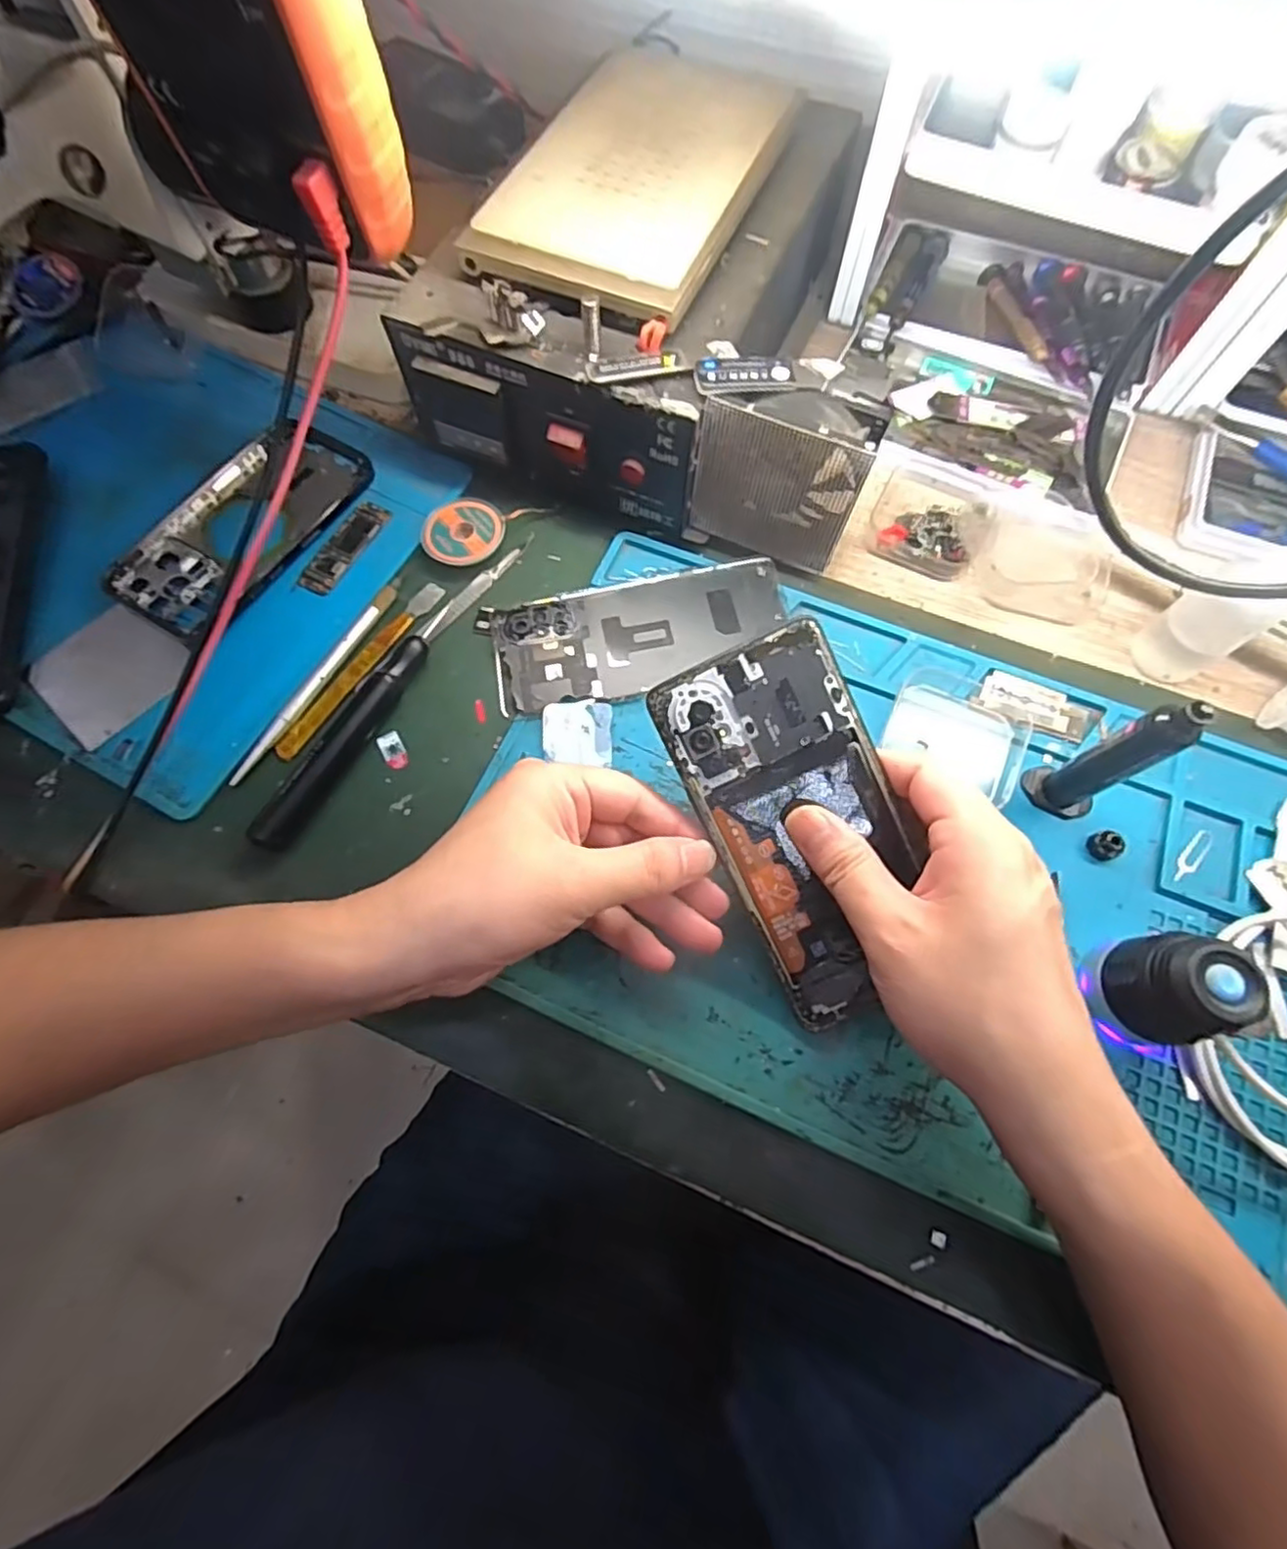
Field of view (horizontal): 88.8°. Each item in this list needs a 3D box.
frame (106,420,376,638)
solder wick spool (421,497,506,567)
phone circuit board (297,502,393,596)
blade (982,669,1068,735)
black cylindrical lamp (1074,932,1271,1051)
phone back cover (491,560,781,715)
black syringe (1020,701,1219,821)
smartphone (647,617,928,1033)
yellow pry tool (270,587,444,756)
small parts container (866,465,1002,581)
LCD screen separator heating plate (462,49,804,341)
[{"bbox_3d":[-0.222,-0.141,0.367,0.075,0.012,0.144,31,73,11],"label":"frame"},{"bbox_3d":[-0.102,-0.135,0.369,0.043,0.010,0.044,0,70,0],"label":"solder wick spool"},{"bbox_3d":[-0.167,-0.128,0.366,0.019,0.004,0.063,28,72,10],"label":"phone circuit board"},{"bbox_3d":[0.193,-0.037,0.330,0.042,0.005,0.025,21,72,8],"label":"blade"},{"bbox_3d":[0.204,0.085,0.257,0.034,0.055,0.036,0,70,0],"label":"black cylindrical lamp"},{"bbox_3d":[-0.001,-0.076,0.345,0.153,0.005,0.067,-14,70,-5],"label":"phone back cover"},{"bbox_3d":[0.199,-0.007,0.276,0.022,0.089,0.028,-23,71,-8],"label":"black syringe"},{"bbox_3d":[0.065,0.022,0.264,0.074,0.004,0.155,-24,97,5],"label":"smartphone"},{"bbox_3d":[-0.145,-0.057,0.340,0.015,0.004,0.119,29,72,11],"label":"yellow pry tool"},{"bbox_3d":[0.165,-0.146,0.372,0.065,0.018,0.060,29,73,11],"label":"small parts container"},{"bbox_3d":[0.001,-0.302,0.334,0.111,0.018,0.193,24,72,9],"label":"LCD screen separator heating plate"}]

